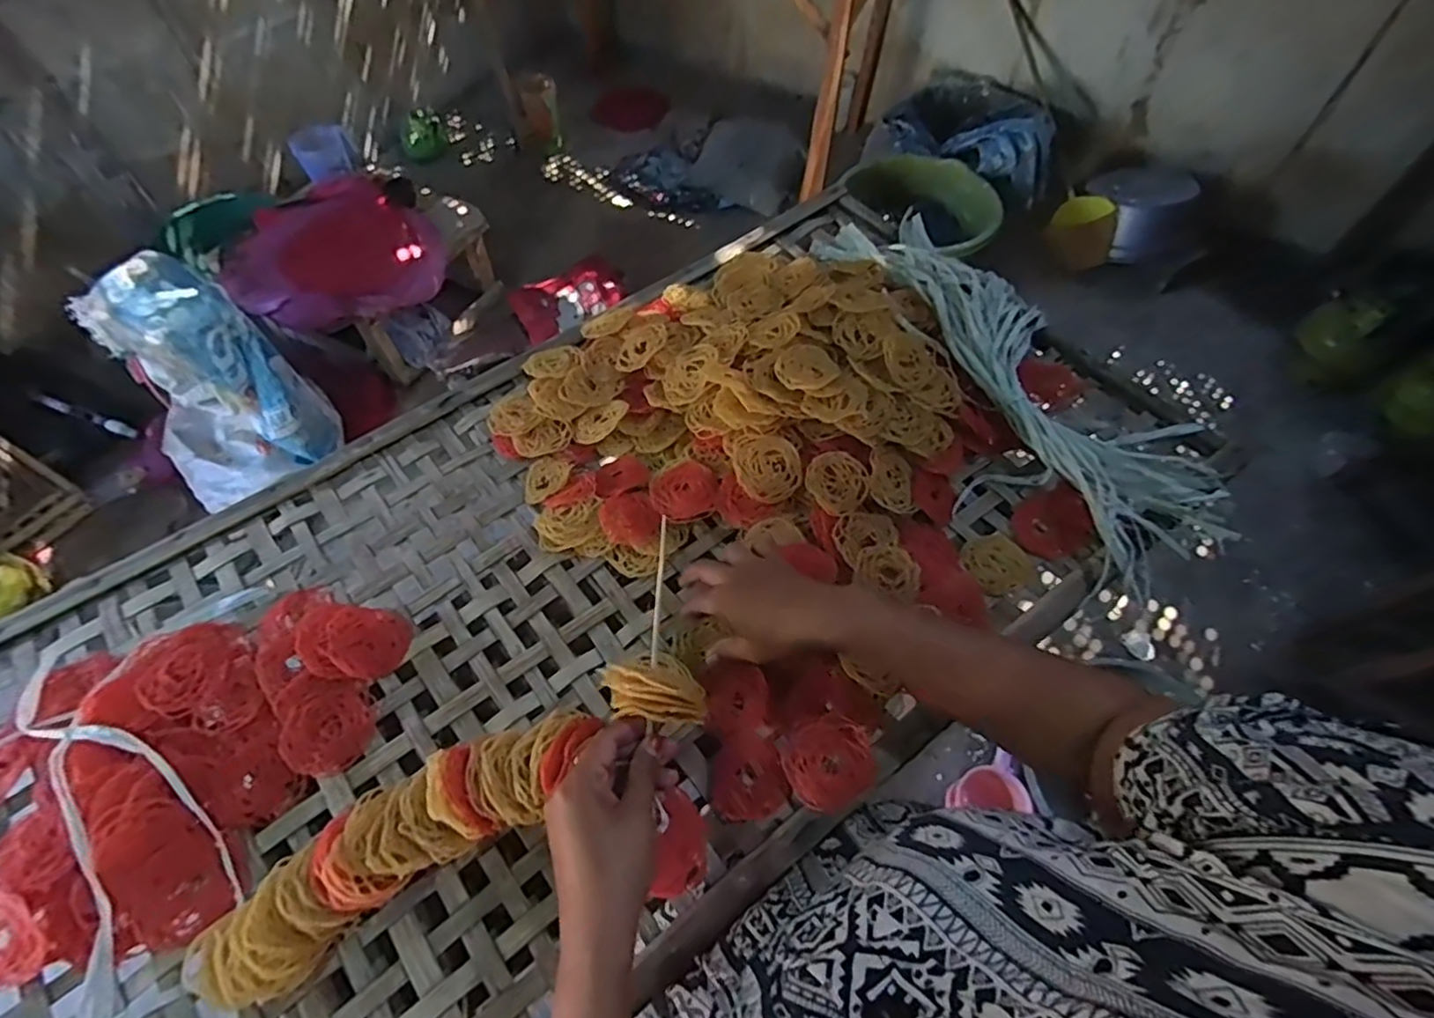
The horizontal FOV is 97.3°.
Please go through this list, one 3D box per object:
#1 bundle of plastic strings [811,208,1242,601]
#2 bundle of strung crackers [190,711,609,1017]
[{"bbox_3d":[0.321,-0.173,0.680,0.168,0.047,0.521,-24,62,-15],"label":"bundle of plastic strings"},{"bbox_3d":[-0.226,0.240,0.461,0.290,0.054,0.077,-32,64,-10],"label":"bundle of strung crackers"}]

